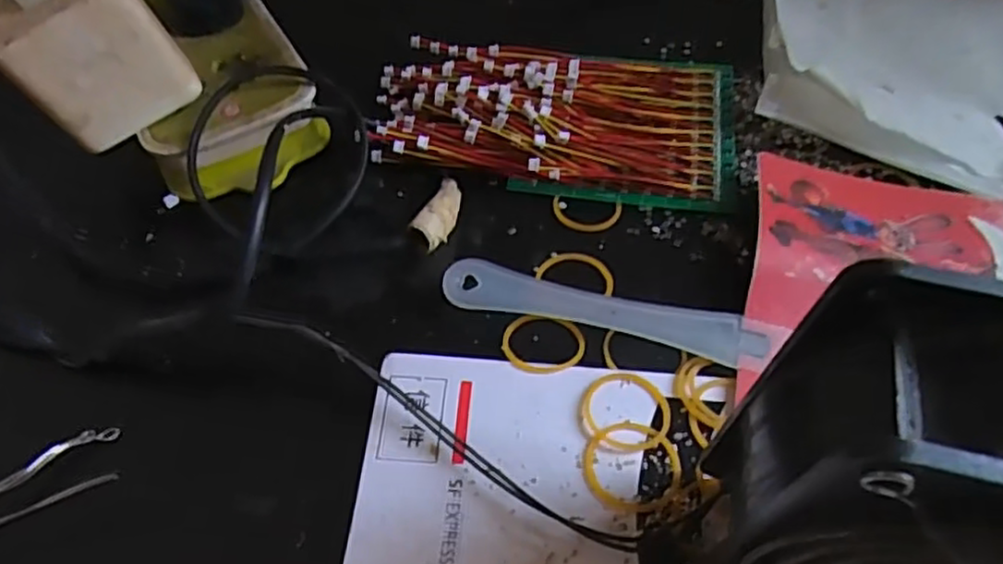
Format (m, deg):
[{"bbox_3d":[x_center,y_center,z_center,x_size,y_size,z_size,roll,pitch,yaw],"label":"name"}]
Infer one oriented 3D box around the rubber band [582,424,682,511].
[{"bbox_3d":[0.043,0.060,0.230,0.032,0.004,0.030,0,53,-1],"label":"rubber band"}]

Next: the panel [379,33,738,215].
[{"bbox_3d":[0.026,-0.080,0.327,0.163,0.019,0.086,7,53,4],"label":"panel"}]

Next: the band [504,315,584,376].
[{"bbox_3d":[0.016,0.024,0.260,0.030,0.004,0.026,9,53,5],"label":"band"}]

